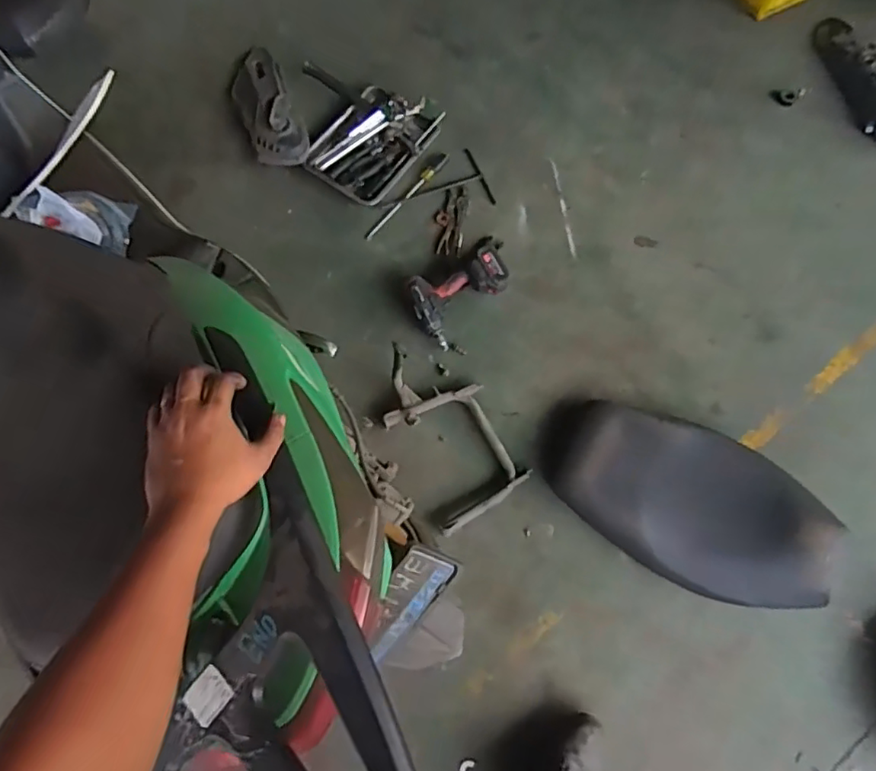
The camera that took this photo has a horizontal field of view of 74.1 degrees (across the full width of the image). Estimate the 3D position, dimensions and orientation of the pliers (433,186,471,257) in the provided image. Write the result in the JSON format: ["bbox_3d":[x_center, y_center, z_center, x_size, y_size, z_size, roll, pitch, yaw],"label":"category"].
[{"bbox_3d":[0.037,-0.447,1.571,0.082,0.014,0.204,11,74,3],"label":"pliers"}]

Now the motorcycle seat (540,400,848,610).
[{"bbox_3d":[0.538,0.253,1.278,0.626,0.124,0.301,29,75,8],"label":"motorcycle seat"}]

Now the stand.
[{"bbox_3d":[0.025,0.096,1.314,0.237,0.150,0.397,-29,76,-8],"label":"stand"}]

